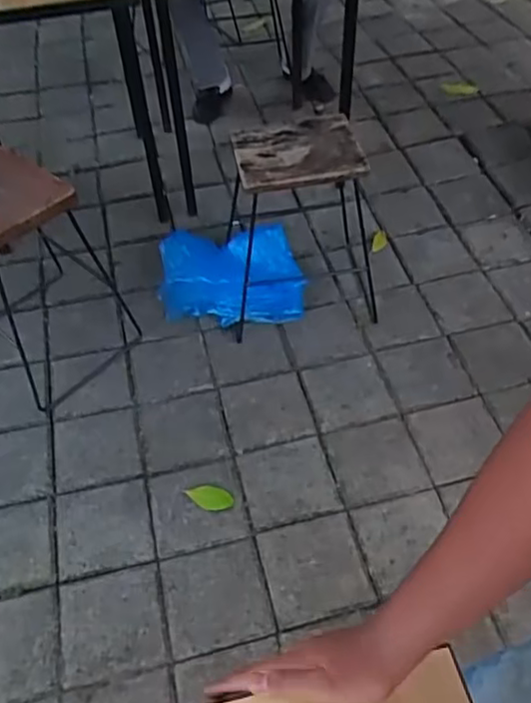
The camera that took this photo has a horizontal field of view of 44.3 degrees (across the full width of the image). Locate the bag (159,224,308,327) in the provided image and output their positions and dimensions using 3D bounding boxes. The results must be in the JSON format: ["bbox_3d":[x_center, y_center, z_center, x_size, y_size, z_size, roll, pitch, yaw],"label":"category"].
[{"bbox_3d":[-0.099,-0.255,1.918,0.410,0.151,0.370,-1,50,3],"label":"bag"}]

